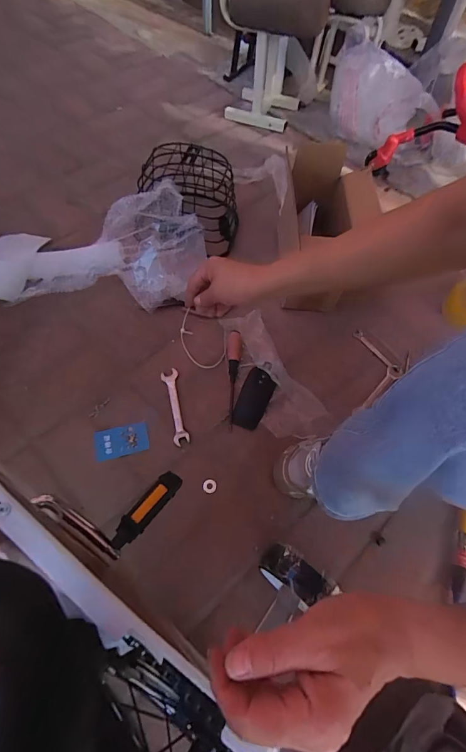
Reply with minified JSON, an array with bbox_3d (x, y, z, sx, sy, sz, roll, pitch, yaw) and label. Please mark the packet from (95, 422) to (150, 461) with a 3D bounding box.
[{"bbox_3d":[-0.195,0.114,0.635,0.091,0.006,0.054,-9,62,-9],"label":"packet"}]

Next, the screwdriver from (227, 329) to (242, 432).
[{"bbox_3d":[0.000,0.003,0.691,0.026,0.029,0.193,4,61,-2],"label":"screwdriver"}]

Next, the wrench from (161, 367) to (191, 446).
[{"bbox_3d":[-0.107,0.054,0.665,0.030,0.010,0.150,-10,63,-10],"label":"wrench"}]

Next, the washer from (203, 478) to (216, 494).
[{"bbox_3d":[-0.039,0.184,0.605,0.022,0.004,0.023,2,61,-3],"label":"washer"}]

